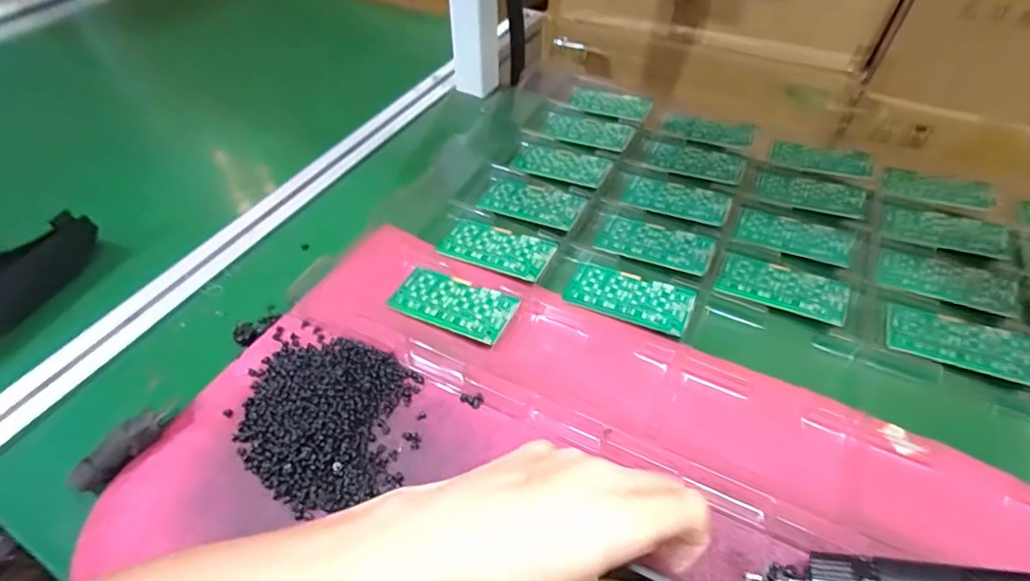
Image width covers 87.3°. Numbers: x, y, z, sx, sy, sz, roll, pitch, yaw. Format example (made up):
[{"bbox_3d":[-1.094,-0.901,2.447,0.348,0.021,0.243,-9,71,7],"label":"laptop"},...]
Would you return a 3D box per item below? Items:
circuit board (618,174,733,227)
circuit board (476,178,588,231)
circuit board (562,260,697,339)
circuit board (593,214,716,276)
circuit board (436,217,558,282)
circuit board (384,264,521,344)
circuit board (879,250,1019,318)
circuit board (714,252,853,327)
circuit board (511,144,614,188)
[{"bbox_3d":[0.153,-0.087,0.512,0.094,0.004,0.045,20,51,18],"label":"circuit board"},{"bbox_3d":[0.015,-0.083,0.506,0.094,0.004,0.051,19,51,18],"label":"circuit board"},{"bbox_3d":[0.090,0.004,0.427,0.095,0.005,0.048,19,51,18],"label":"circuit board"},{"bbox_3d":[0.122,-0.041,0.471,0.094,0.004,0.050,17,50,19],"label":"circuit board"},{"bbox_3d":[-0.016,-0.037,0.462,0.095,0.006,0.051,20,51,19],"label":"circuit board"},{"bbox_3d":[-0.048,0.009,0.419,0.095,0.006,0.049,20,51,19],"label":"circuit board"},{"bbox_3d":[0.355,-0.008,0.443,0.100,0.005,0.054,16,50,15],"label":"circuit board"},{"bbox_3d":[0.216,-0.003,0.437,0.097,0.004,0.049,18,51,17],"label":"circuit board"},{"bbox_3d":[0.046,-0.128,0.546,0.095,0.004,0.050,19,51,17],"label":"circuit board"}]

